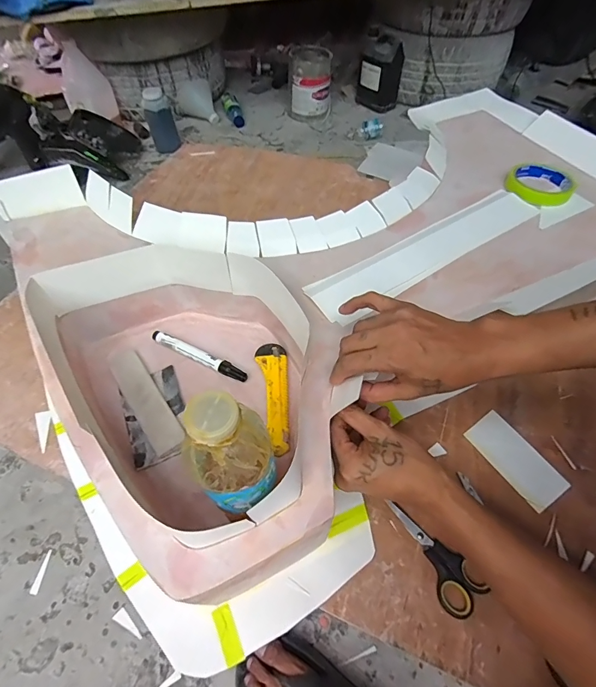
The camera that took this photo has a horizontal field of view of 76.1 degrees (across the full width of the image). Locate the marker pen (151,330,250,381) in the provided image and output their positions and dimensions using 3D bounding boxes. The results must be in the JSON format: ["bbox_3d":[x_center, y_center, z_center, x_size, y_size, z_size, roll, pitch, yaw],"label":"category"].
[{"bbox_3d":[-0.128,0.015,0.489,0.143,0.010,0.016,24,58,16],"label":"marker pen"}]

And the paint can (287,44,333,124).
[{"bbox_3d":[0.047,-1.019,1.496,0.168,0.214,0.178,0,54,0],"label":"paint can"}]

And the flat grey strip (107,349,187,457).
[{"bbox_3d":[-0.185,0.064,0.458,0.038,0.015,0.149,-31,60,-20],"label":"flat grey strip"}]

